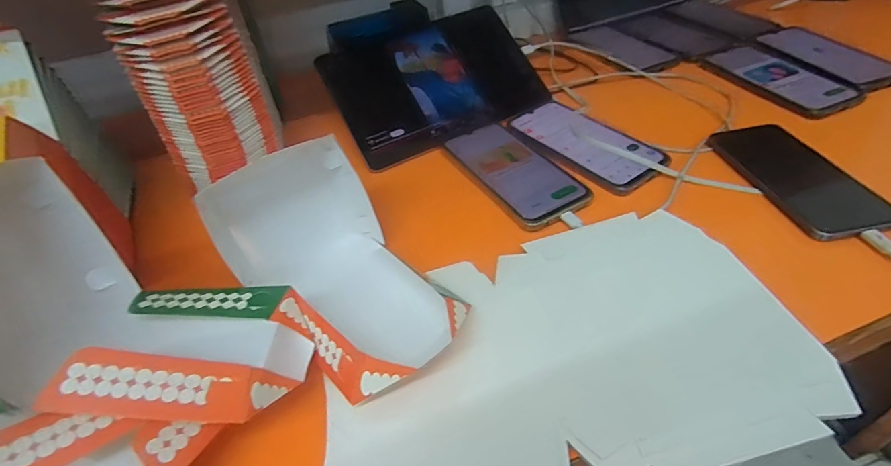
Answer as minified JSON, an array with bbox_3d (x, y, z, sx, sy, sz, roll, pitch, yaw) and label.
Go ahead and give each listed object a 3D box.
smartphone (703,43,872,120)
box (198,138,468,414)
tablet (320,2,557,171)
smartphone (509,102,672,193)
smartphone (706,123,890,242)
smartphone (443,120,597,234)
[{"bbox_3d":[0.413,-0.196,0.551,0.095,0.010,0.176,-16,45,-9],"label":"smartphone"},{"bbox_3d":[-0.076,0.022,0.327,0.111,0.087,0.186,-37,51,-26],"label":"box"},{"bbox_3d":[-0.010,-0.187,0.543,0.248,0.015,0.166,-26,79,-16],"label":"tablet"},{"bbox_3d":[0.154,-0.103,0.484,0.089,0.008,0.166,-28,48,-20],"label":"smartphone"},{"bbox_3d":[0.330,-0.056,0.418,0.080,0.007,0.164,-11,45,-4],"label":"smartphone"},{"bbox_3d":[0.069,-0.067,0.463,0.083,0.006,0.167,-26,48,-18],"label":"smartphone"}]

